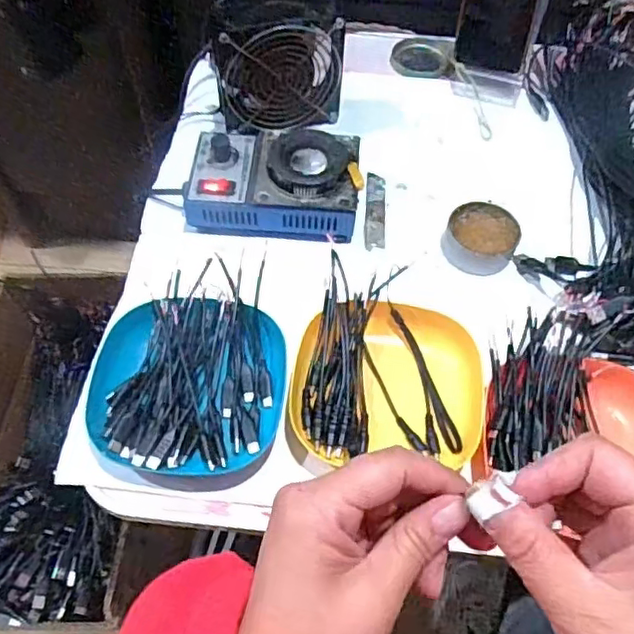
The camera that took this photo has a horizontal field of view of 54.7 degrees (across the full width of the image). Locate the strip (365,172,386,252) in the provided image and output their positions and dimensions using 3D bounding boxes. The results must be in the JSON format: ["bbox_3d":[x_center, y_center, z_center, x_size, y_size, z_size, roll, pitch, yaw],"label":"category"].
[{"bbox_3d":[0.056,-0.101,0.578,0.018,0.004,0.093,4,59,1],"label":"strip"}]

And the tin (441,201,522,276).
[{"bbox_3d":[0.148,-0.073,0.550,0.062,0.025,0.067,1,59,-1],"label":"tin"}]

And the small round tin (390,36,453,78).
[{"bbox_3d":[0.120,-0.300,0.707,0.068,0.008,0.066,1,59,-1],"label":"small round tin"}]

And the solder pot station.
[{"bbox_3d":[-0.039,-0.121,0.555,0.153,0.062,0.103,2,59,0],"label":"solder pot station"}]

